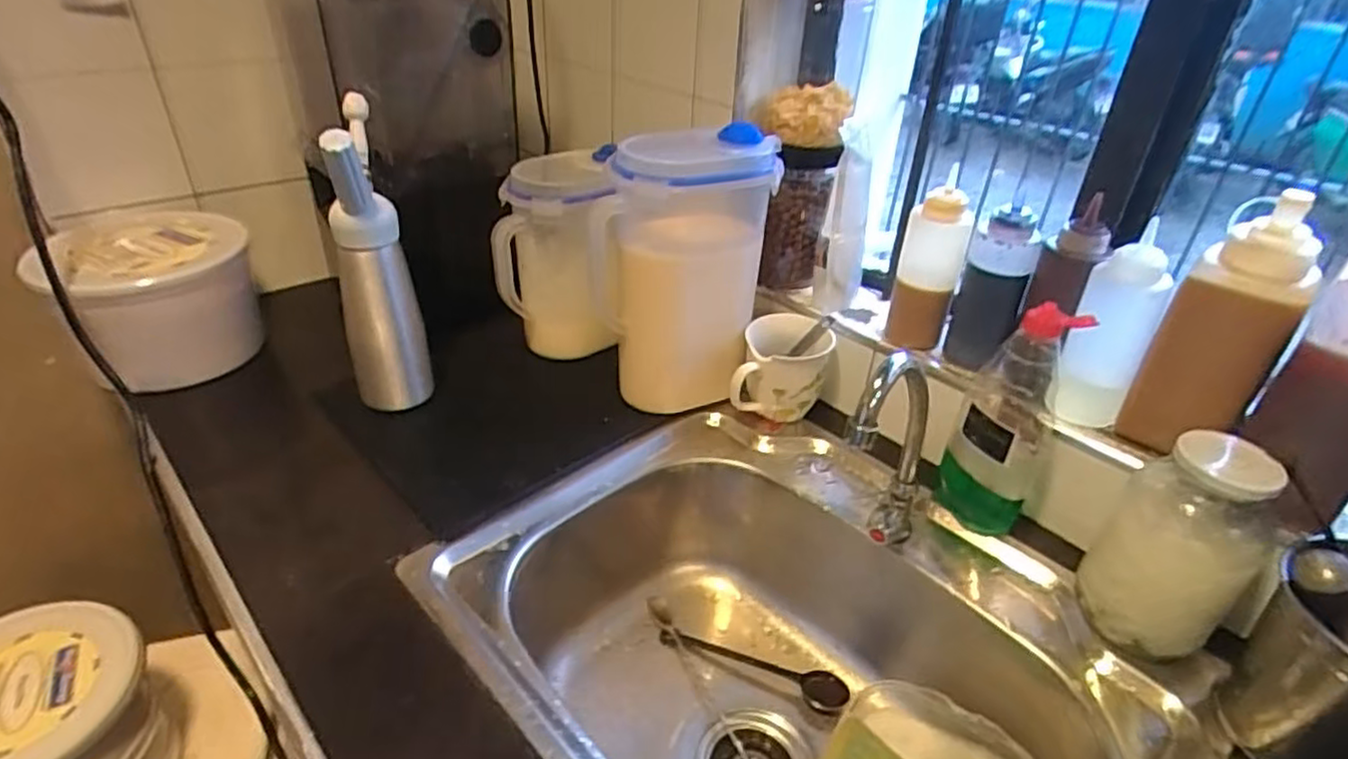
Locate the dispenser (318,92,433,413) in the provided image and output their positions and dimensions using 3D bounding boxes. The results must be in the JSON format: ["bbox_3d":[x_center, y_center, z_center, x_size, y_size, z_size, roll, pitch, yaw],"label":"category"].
[{"bbox_3d":[-0.301,-0.095,0.719,0.076,0.320,0.106,-12,36,-23],"label":"dispenser"}]

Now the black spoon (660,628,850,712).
[{"bbox_3d":[0.081,0.293,0.734,0.197,0.029,0.037,15,33,18],"label":"black spoon"}]

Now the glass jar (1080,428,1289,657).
[{"bbox_3d":[0.392,0.127,0.545,0.093,0.165,0.093,2,33,-2],"label":"glass jar"}]

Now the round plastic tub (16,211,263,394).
[{"bbox_3d":[-0.591,-0.085,0.816,0.191,0.159,0.180,-19,39,-31],"label":"round plastic tub"}]

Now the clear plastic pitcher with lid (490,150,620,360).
[{"bbox_3d":[-0.119,-0.138,0.834,0.136,0.231,0.132,2,33,-2],"label":"clear plastic pitcher with lid"}]

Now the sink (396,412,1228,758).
[{"bbox_3d":[0.100,0.285,0.631,0.432,0.210,0.541,-26,43,-37],"label":"sink"}]

